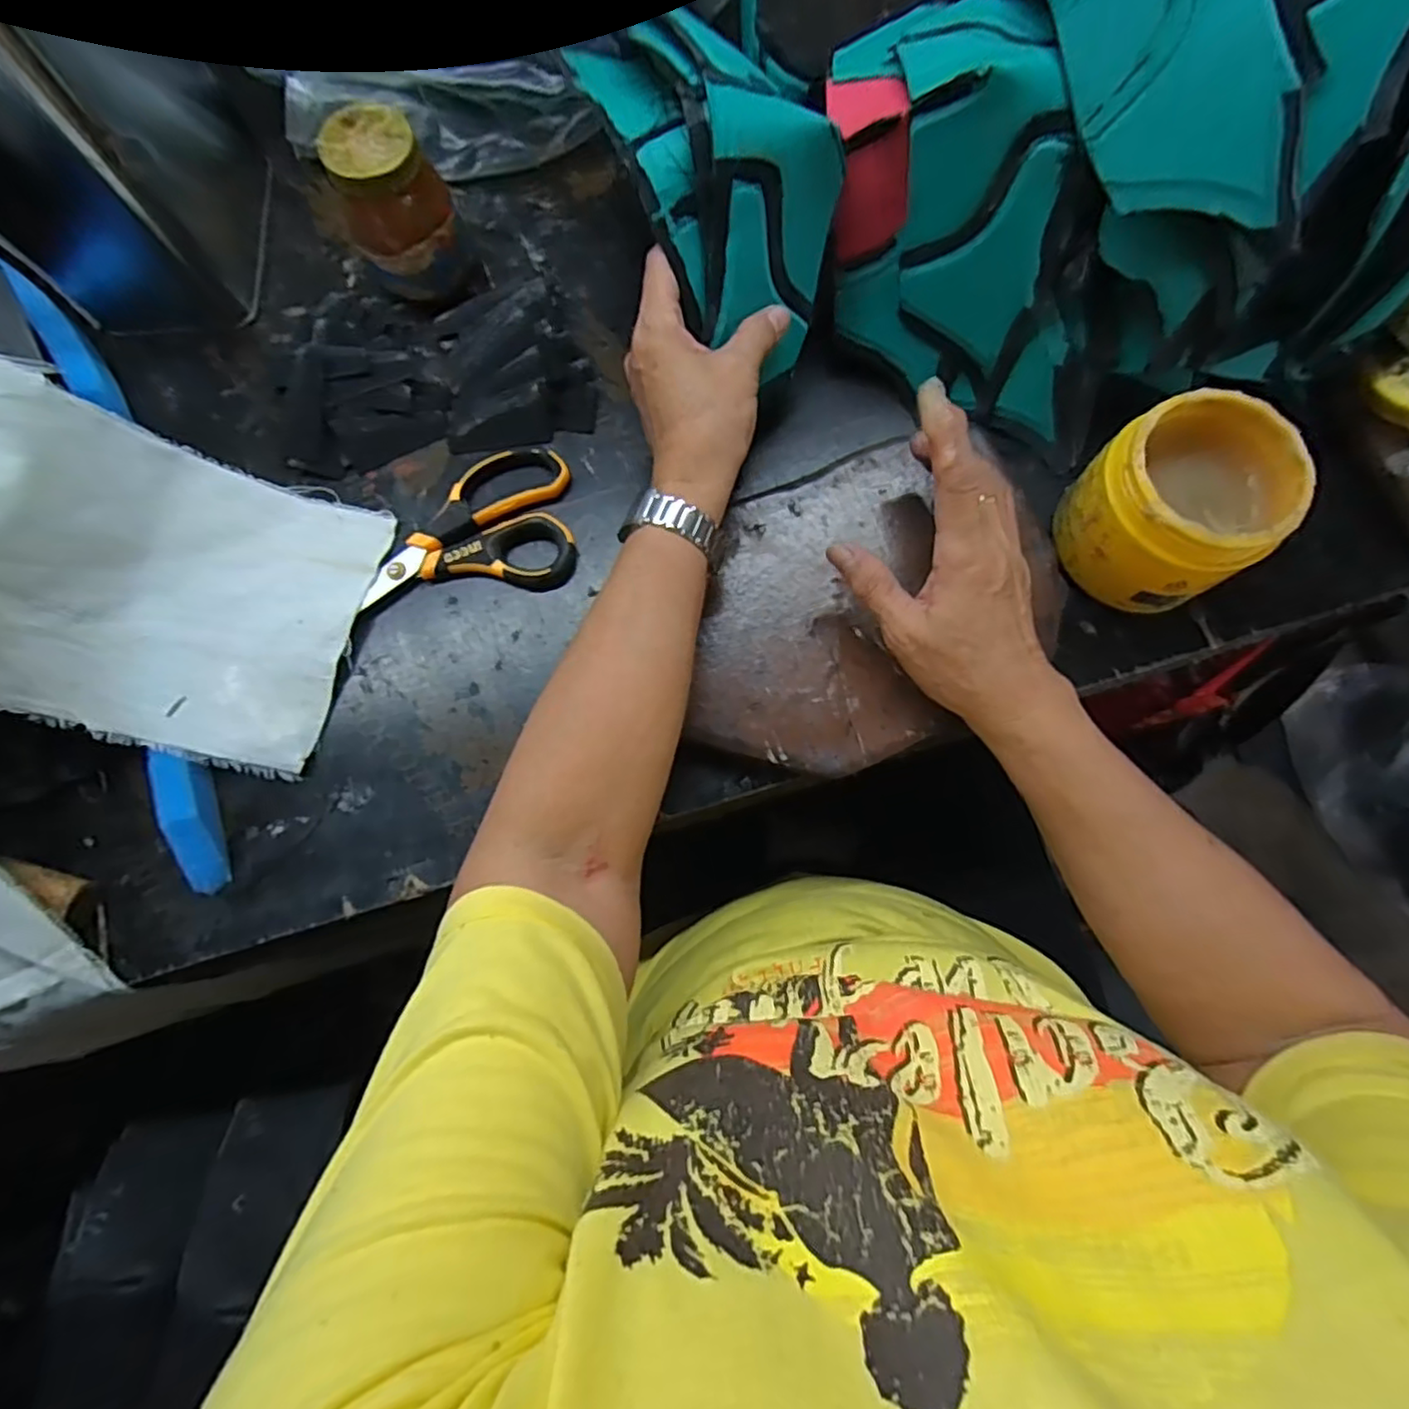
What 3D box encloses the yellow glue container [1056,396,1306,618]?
[{"bbox_3d":[0.256,-0.105,0.372,0.086,0.089,0.090,-28,78,-6],"label":"yellow glue container"}]

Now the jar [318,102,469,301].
[{"bbox_3d":[-0.188,-0.302,0.418,0.061,0.095,0.056,0,77,1],"label":"jar"}]

